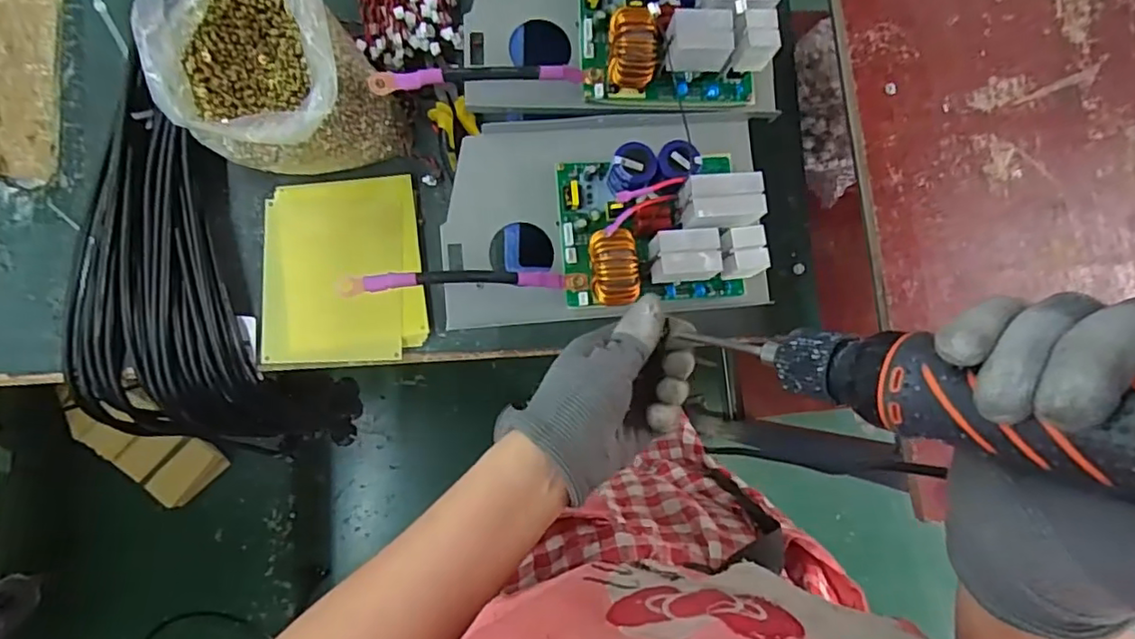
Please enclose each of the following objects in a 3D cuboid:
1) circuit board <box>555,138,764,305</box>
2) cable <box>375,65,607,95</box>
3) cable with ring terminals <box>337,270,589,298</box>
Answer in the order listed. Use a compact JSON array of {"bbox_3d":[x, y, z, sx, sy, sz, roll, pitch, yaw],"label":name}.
[{"bbox_3d":[0.073,-0.078,0.478,0.150,0.072,0.126,-5,85,-7],"label":"circuit board"},{"bbox_3d":[-0.066,-0.201,0.503,0.188,0.017,0.019,-7,85,-7],"label":"cable"},{"bbox_3d":[-0.080,-0.030,0.480,0.190,0.021,0.018,-3,84,-7],"label":"cable with ring terminals"}]

